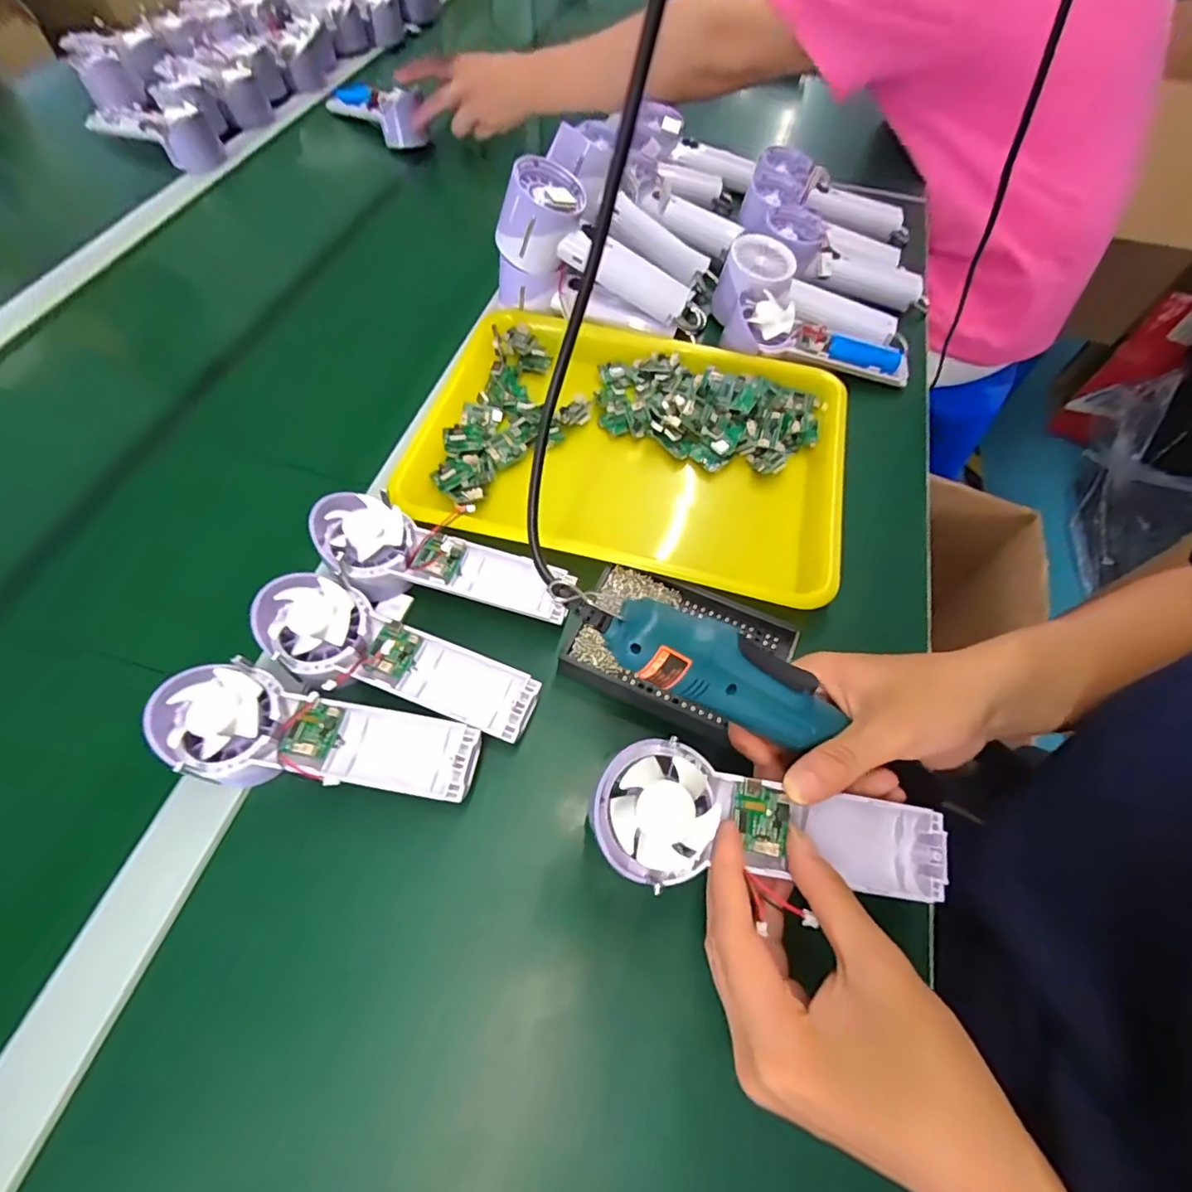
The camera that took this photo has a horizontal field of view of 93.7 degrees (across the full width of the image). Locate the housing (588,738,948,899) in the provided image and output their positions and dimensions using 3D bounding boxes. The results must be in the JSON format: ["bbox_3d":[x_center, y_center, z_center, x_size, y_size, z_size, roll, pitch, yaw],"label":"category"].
[{"bbox_3d":[0.085,0.112,0.267,0.170,0.026,0.060,14,60,-9],"label":"housing"}]

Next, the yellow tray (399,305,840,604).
[{"bbox_3d":[0.032,-0.125,0.463,0.337,0.035,0.247,12,61,5],"label":"yellow tray"}]

